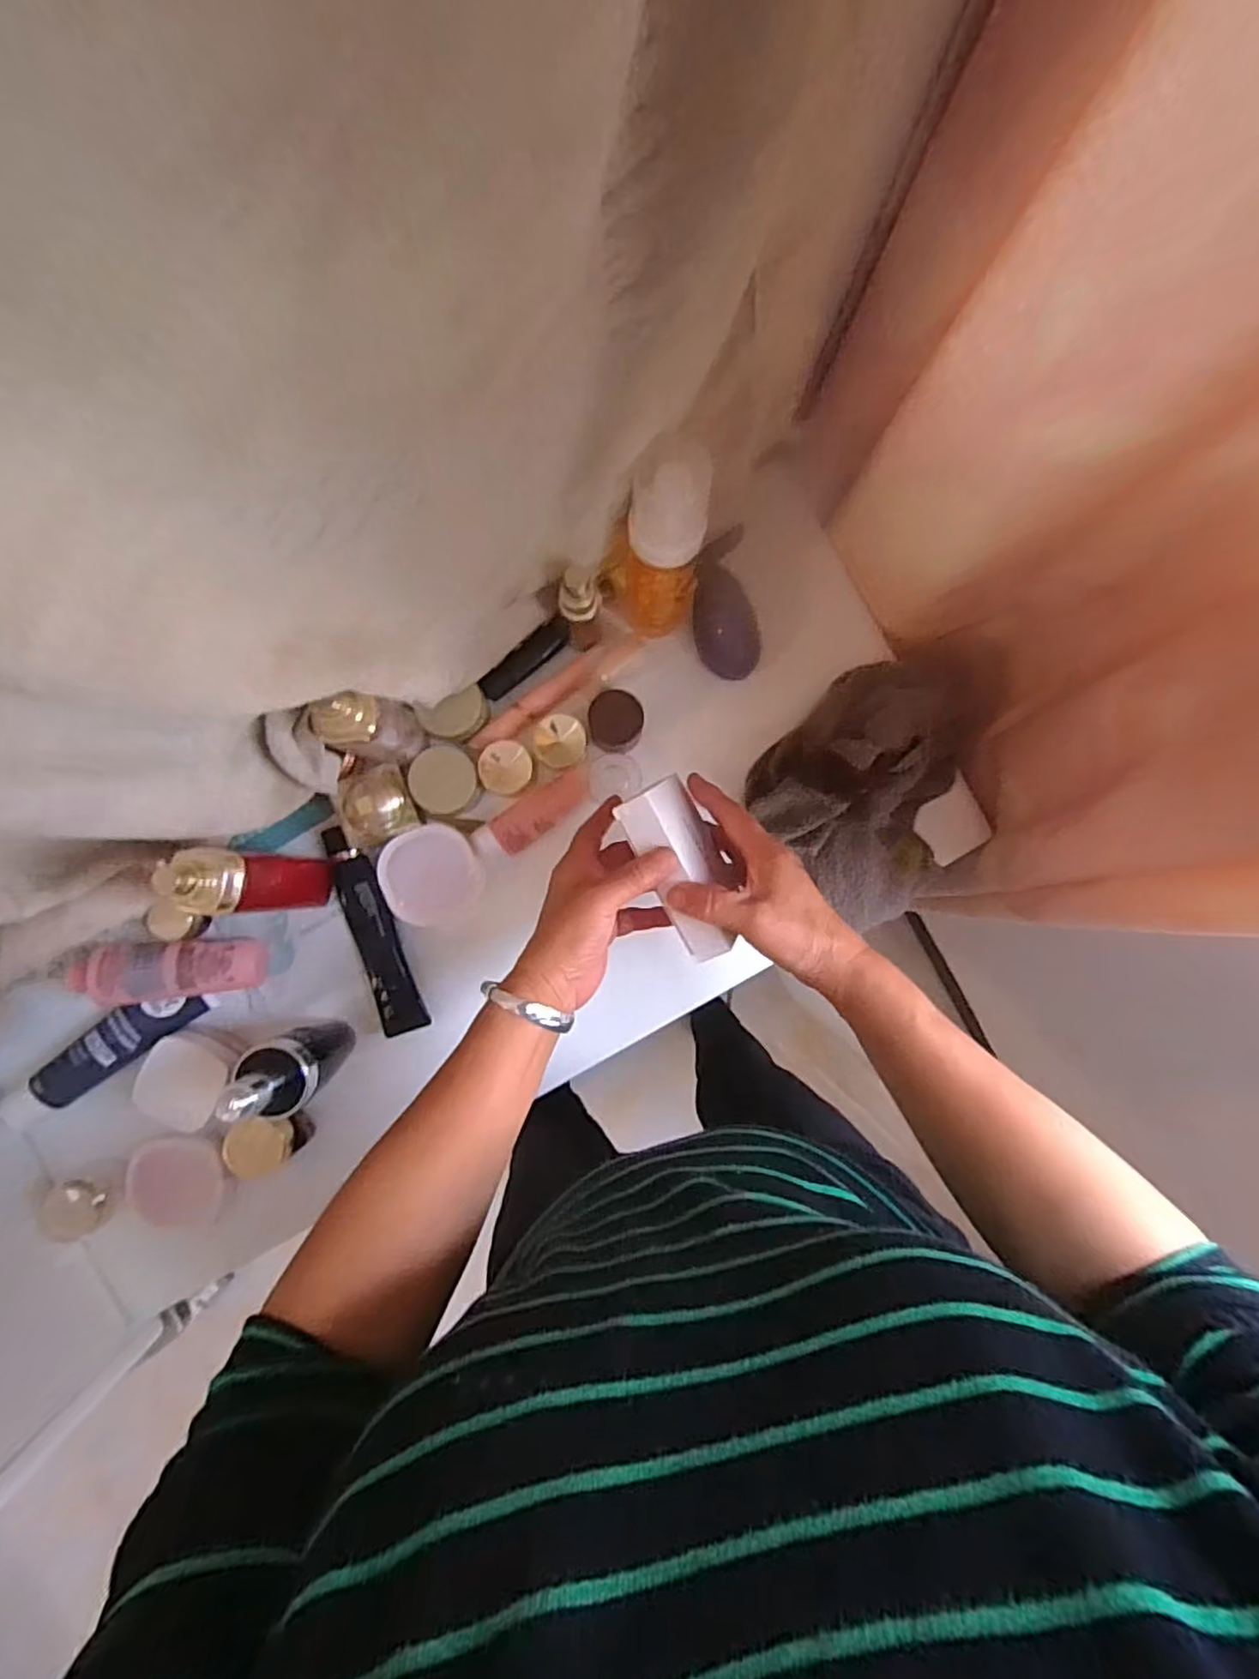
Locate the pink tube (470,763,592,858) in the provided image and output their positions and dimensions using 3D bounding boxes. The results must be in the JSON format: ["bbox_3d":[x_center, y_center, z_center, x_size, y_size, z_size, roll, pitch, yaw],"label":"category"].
[{"bbox_3d":[-0.071,-0.021,0.508,0.098,0.019,0.031,-39,91,-1],"label":"pink tube"}]

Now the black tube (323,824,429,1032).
[{"bbox_3d":[-0.192,0.069,0.500,0.033,0.017,0.159,-19,90,-2],"label":"black tube"}]

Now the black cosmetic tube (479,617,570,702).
[{"bbox_3d":[-0.079,-0.140,0.518,0.082,0.025,0.015,-42,91,-1],"label":"black cosmetic tube"}]

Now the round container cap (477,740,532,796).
[{"bbox_3d":[-0.090,-0.052,0.489,0.037,0.028,0.037,0,90,-2],"label":"round container cap"}]

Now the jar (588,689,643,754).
[{"bbox_3d":[-0.013,-0.086,0.500,0.050,0.037,0.043,-2,90,-2],"label":"jar"}]

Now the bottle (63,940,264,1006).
[{"bbox_3d":[-0.326,0.093,0.479,0.114,0.030,0.041,-2,90,-17],"label":"bottle"}]

